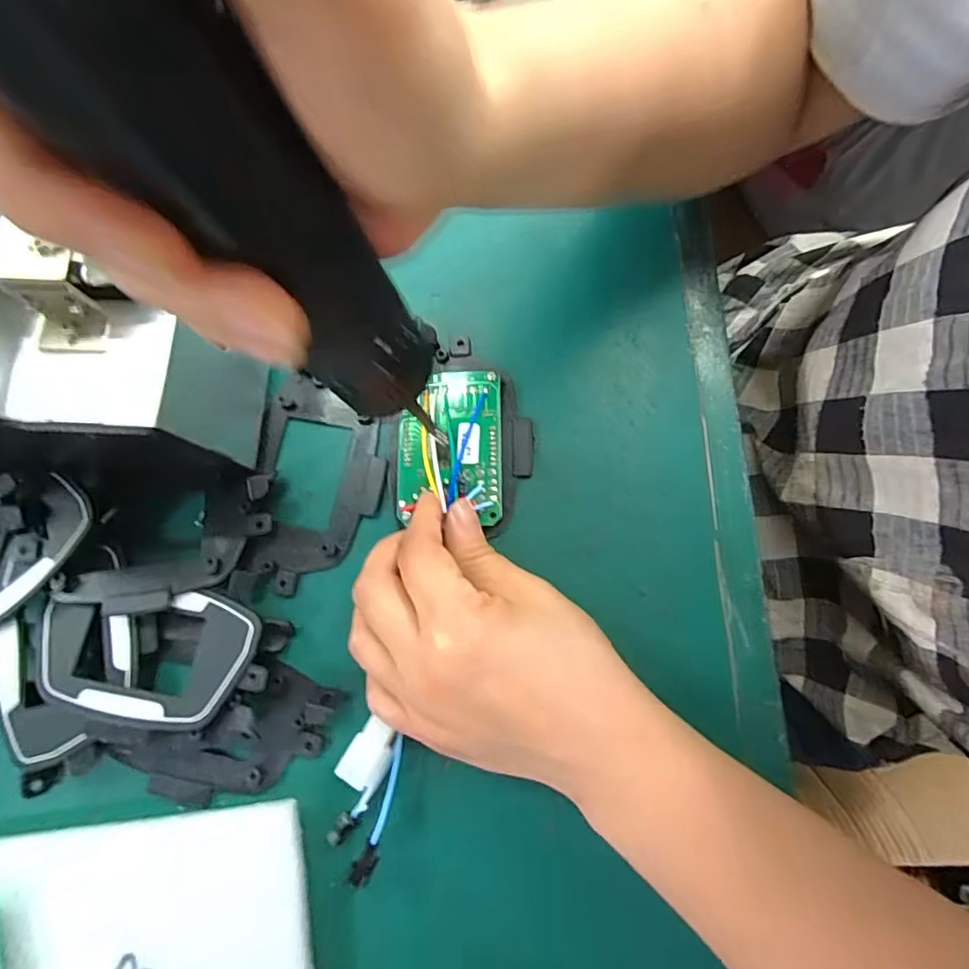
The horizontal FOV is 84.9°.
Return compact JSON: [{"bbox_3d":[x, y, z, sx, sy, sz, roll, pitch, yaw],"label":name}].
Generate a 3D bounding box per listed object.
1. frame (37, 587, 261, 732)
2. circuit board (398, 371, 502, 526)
[{"bbox_3d":[-0.155,0.078,0.240,0.102,0.010,0.058,0,79,1],"label":"frame"},{"bbox_3d":[-0.017,-0.019,0.256,0.049,0.006,0.072,0,79,1],"label":"circuit board"}]

